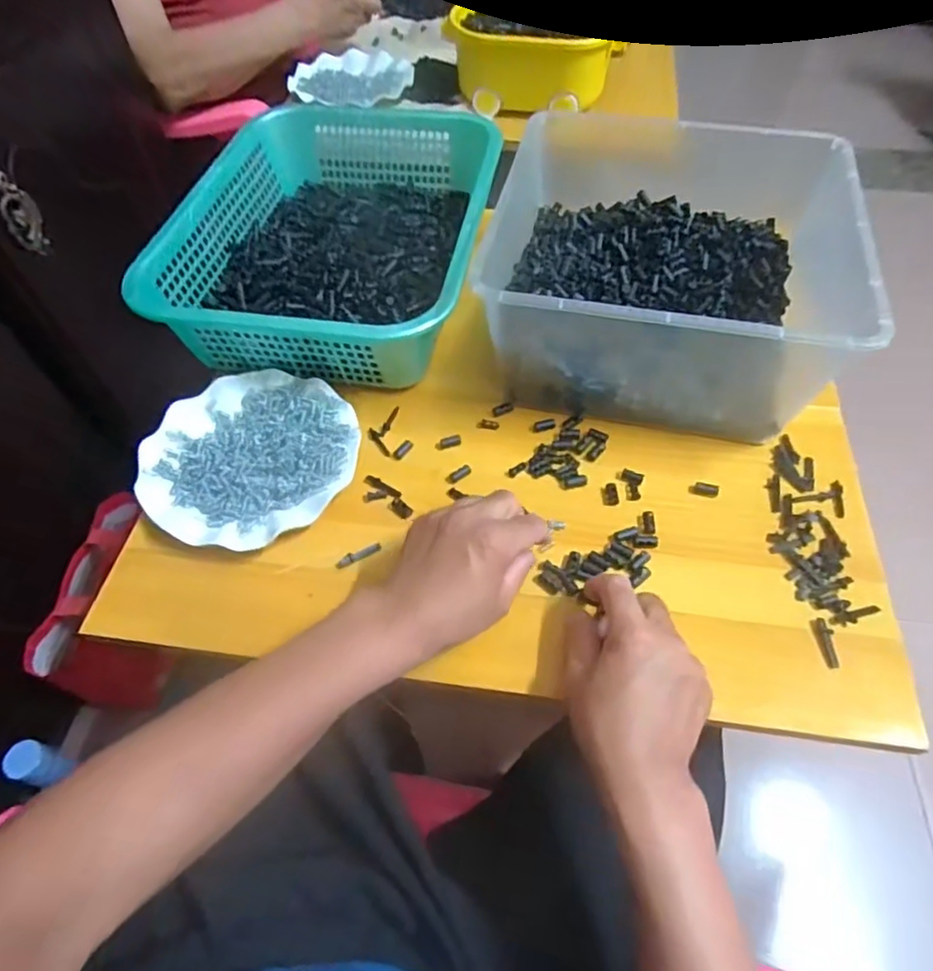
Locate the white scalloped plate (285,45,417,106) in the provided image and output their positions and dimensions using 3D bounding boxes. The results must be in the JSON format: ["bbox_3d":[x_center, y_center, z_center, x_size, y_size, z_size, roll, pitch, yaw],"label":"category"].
[{"bbox_3d":[-0.177,-0.636,0.963,0.182,0.022,0.182,-1,55,1],"label":"white scalloped plate"}]

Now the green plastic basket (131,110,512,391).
[{"bbox_3d":[-0.130,-0.270,0.655,0.299,0.088,0.382,7,56,7],"label":"green plastic basket"}]

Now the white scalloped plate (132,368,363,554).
[{"bbox_3d":[-0.186,-0.025,0.537,0.176,0.025,0.178,-1,55,1],"label":"white scalloped plate"}]

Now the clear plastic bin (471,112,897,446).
[{"bbox_3d":[0.177,-0.209,0.584,0.295,0.140,0.301,10,56,9],"label":"clear plastic bin"}]

